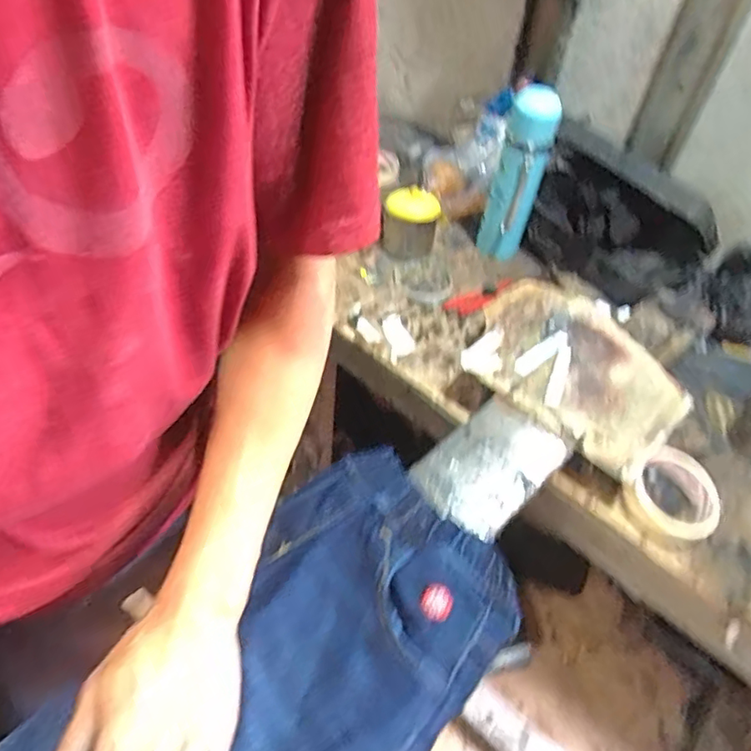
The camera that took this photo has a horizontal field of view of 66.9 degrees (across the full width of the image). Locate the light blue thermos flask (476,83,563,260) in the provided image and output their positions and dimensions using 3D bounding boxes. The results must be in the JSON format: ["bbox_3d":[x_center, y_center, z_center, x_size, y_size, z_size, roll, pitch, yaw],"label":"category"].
[{"bbox_3d":[0.194,-0.266,0.789,0.066,0.230,0.056,15,47,7],"label":"light blue thermos flask"}]

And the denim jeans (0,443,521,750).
[{"bbox_3d":[-0.111,0.244,0.387,0.476,0.030,0.205,-35,59,-27],"label":"denim jeans"}]

